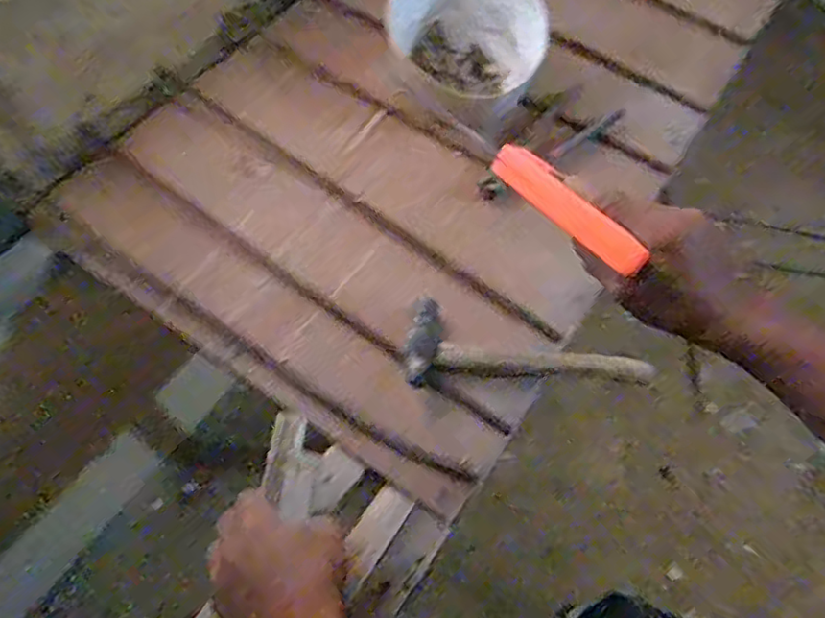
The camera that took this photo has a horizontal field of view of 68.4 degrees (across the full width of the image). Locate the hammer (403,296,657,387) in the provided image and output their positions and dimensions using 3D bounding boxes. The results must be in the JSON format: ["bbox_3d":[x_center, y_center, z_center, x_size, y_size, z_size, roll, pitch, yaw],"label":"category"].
[{"bbox_3d":[0.115,0.035,0.606,0.244,0.030,0.083,0,62,-3],"label":"hammer"}]

